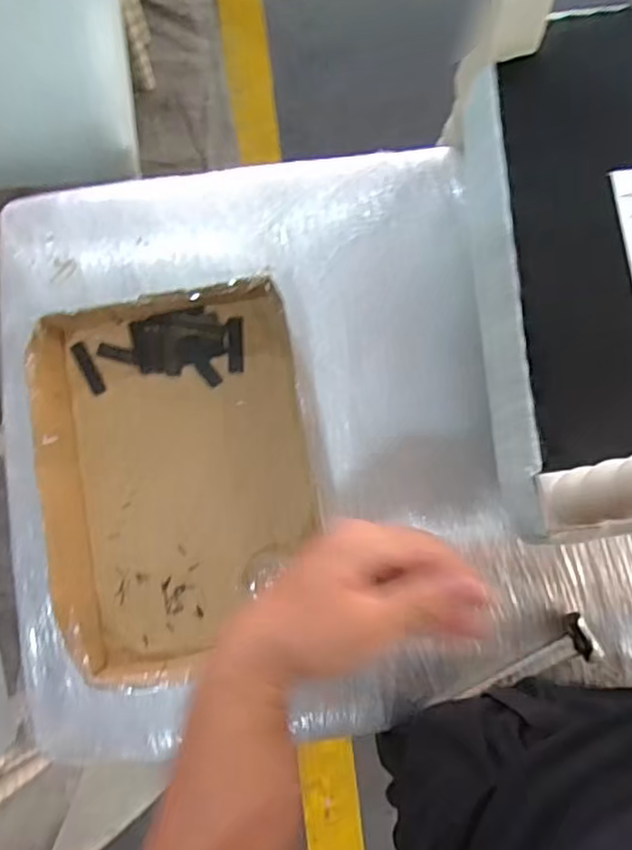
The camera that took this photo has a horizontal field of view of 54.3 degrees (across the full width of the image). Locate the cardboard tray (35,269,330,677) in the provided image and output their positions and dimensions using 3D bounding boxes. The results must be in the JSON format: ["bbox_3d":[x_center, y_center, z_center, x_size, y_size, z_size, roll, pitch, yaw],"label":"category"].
[{"bbox_3d":[-0.128,0.053,0.595,0.251,0.065,0.353,-9,84,-2],"label":"cardboard tray"}]

